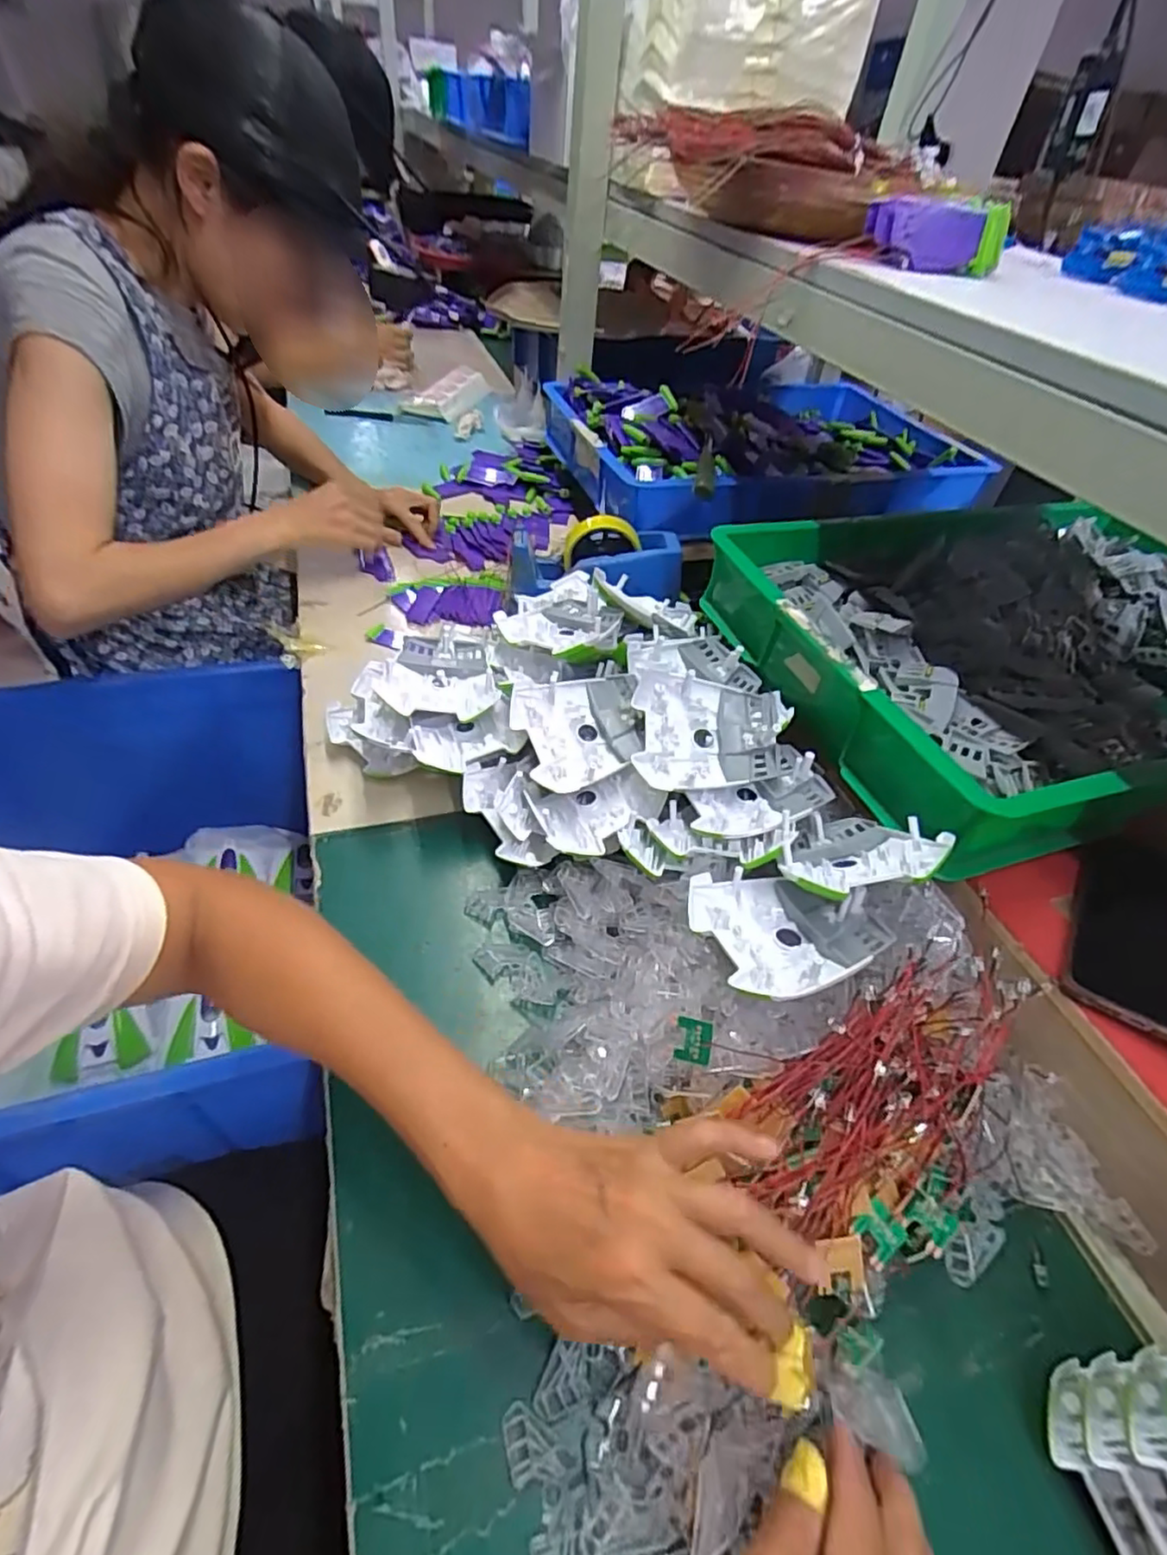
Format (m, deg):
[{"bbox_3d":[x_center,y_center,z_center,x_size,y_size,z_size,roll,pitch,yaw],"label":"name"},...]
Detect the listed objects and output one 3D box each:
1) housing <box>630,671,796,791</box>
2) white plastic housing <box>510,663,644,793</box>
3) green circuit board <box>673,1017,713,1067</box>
[{"bbox_3d":[0.100,-0.035,0.499,0.117,0.021,0.095,3,72,-4],"label":"housing"},{"bbox_3d":[0.001,-0.037,0.521,0.101,0.021,0.095,-16,69,-9],"label":"white plastic housing"},{"bbox_3d":[0.063,0.150,0.372,0.020,0.004,0.024,8,85,18],"label":"green circuit board"}]

